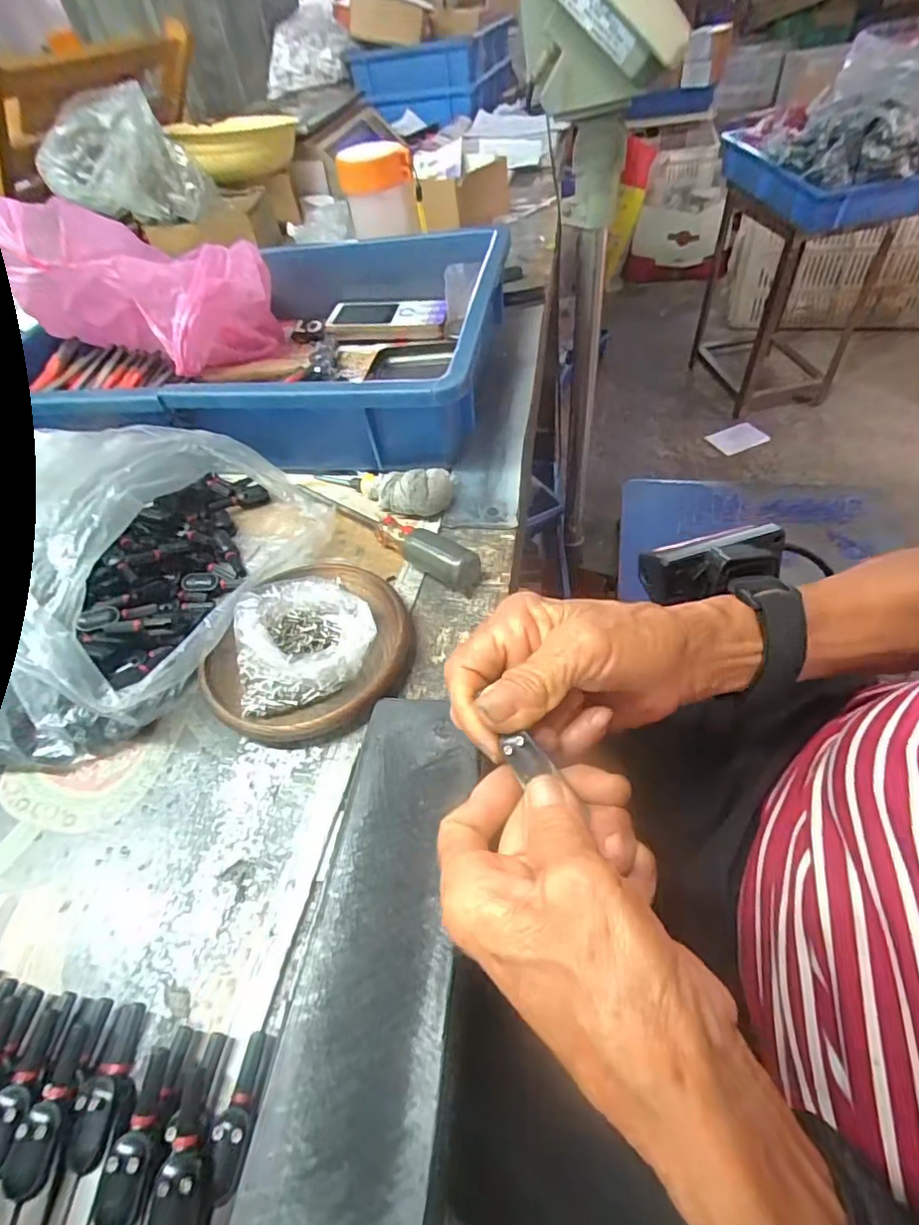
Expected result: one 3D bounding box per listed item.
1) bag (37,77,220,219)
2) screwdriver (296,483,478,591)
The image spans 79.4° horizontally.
[{"bbox_3d":[-0.403,-0.539,0.661,0.172,0.104,0.129,-29,52,-15],"label":"bag"},{"bbox_3d":[-0.055,-0.058,0.369,0.161,0.023,0.021,30,59,26],"label":"screwdriver"}]

